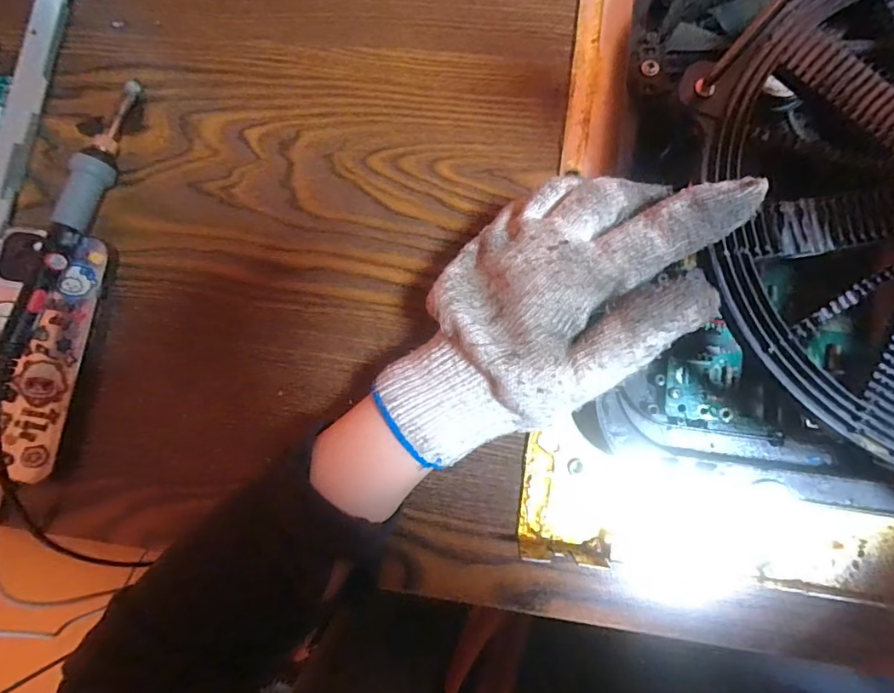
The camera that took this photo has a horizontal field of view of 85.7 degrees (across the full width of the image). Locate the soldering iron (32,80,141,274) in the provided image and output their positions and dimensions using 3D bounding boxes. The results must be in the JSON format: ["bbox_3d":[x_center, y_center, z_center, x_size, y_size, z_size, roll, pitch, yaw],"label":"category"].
[{"bbox_3d":[-0.206,-0.101,0.278,0.020,0.016,0.131,8,70,4],"label":"soldering iron"}]

